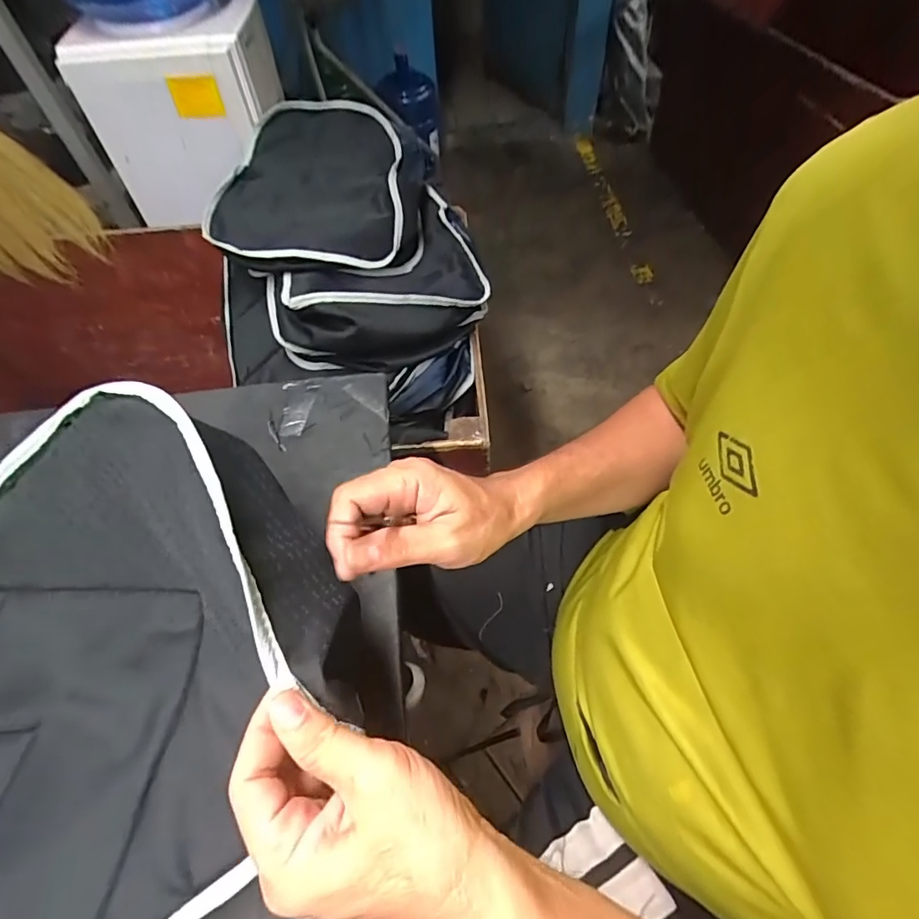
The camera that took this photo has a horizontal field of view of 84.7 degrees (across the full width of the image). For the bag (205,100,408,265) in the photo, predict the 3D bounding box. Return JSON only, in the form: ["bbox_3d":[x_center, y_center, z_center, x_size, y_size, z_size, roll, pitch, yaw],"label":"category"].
[{"bbox_3d":[-0.252,-0.479,0.869,0.289,0.076,0.414,-5,56,-1],"label":"bag"}]

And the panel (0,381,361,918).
[{"bbox_3d":[-0.268,0.140,0.281,0.396,0.116,0.296,-31,60,-17],"label":"panel"}]

